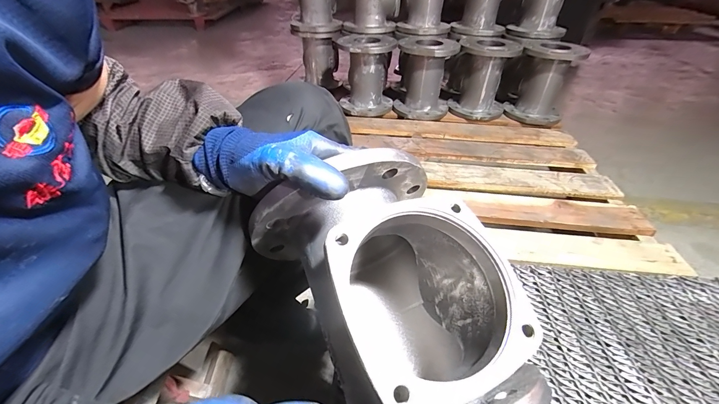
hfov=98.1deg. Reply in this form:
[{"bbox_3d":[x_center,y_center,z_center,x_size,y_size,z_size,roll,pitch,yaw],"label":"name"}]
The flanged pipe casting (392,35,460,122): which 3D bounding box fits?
[{"bbox_3d":[0.242,-0.455,1.178,0.199,0.265,0.223,7,40,8],"label":"flanged pipe casting"}]

